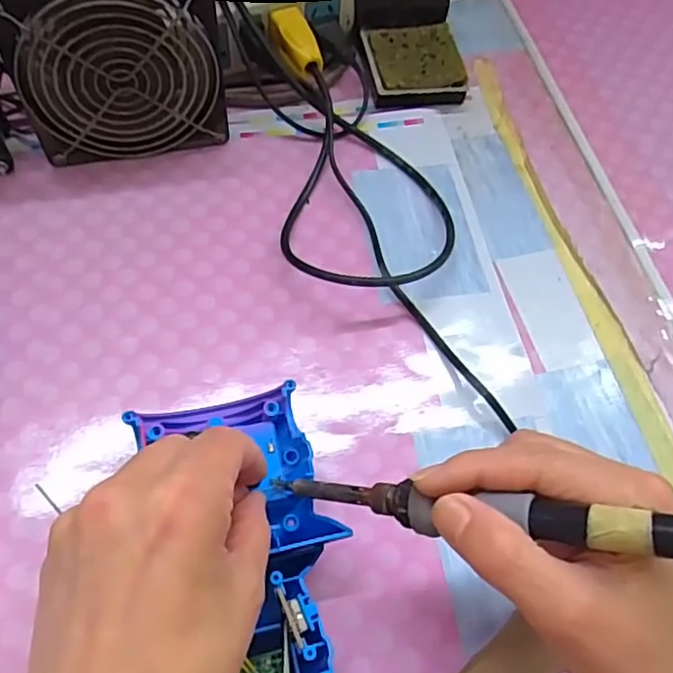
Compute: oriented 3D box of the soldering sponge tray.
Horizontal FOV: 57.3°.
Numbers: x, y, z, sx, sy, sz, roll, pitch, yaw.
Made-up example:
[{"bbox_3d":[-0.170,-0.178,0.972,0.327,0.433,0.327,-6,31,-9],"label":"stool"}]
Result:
[{"bbox_3d":[0.057,-0.204,0.467,0.071,0.024,0.060,-8,61,-8],"label":"soldering sponge tray"}]

